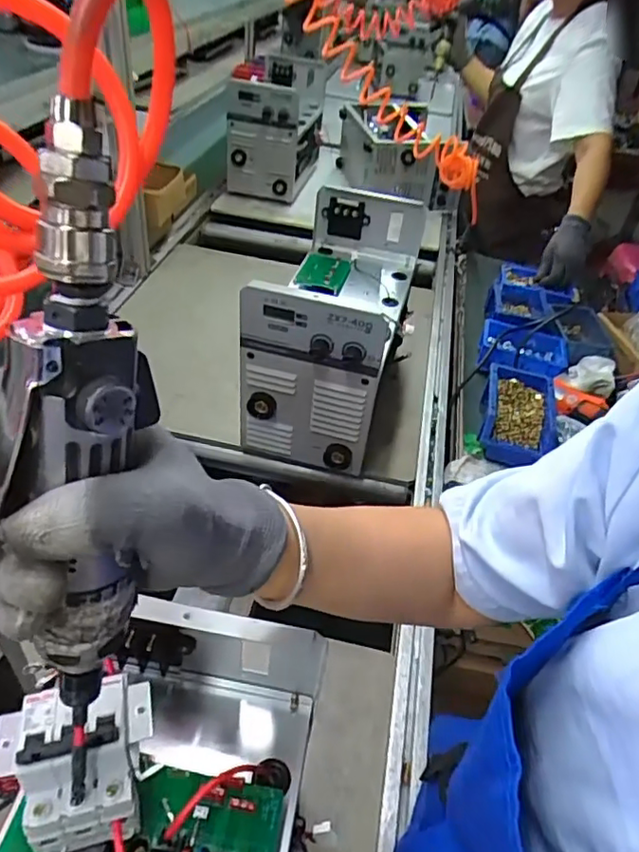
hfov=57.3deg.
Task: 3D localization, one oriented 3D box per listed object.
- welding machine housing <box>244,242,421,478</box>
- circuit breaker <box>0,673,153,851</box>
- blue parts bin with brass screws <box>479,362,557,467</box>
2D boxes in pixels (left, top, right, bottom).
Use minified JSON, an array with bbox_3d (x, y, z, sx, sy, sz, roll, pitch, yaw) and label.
[{"bbox_3d":[0.029,-0.156,0.903,0.177,0.281,0.375,14,42,9],"label":"welding machine housing"},{"bbox_3d":[-0.134,0.186,0.323,0.079,0.064,0.069,-5,43,-14],"label":"circuit breaker"},{"bbox_3d":[0.307,-0.016,0.916,0.109,0.067,0.175,14,42,9],"label":"blue parts bin with brass screws"}]

